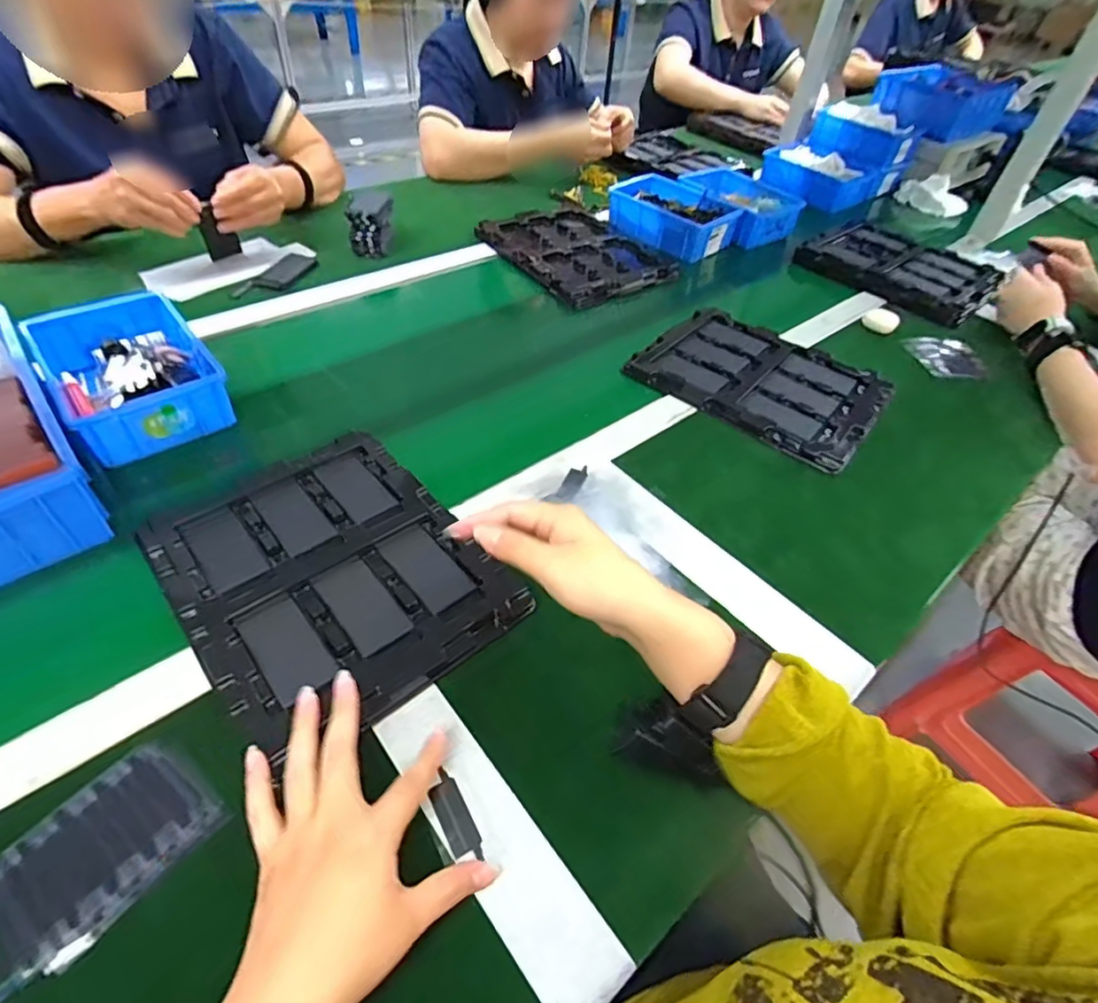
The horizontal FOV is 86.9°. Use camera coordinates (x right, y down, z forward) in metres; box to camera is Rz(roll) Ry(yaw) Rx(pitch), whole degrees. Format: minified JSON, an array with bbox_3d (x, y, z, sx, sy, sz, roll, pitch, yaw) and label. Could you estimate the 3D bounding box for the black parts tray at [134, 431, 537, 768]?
[{"bbox_3d":[-0.181,0.052,0.477,0.215,0.015,0.270,-30,58,-29],"label":"black parts tray"}]

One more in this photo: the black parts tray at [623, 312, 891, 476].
[{"bbox_3d":[0.264,-0.156,0.726,0.276,0.016,0.220,33,52,22],"label":"black parts tray"}]

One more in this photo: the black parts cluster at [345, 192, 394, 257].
[{"bbox_3d":[-0.268,-0.422,0.876,0.057,0.061,0.083,8,47,0],"label":"black parts cluster"}]

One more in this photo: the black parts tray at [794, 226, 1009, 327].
[{"bbox_3d":[0.580,-0.395,0.962,0.282,0.052,0.222,37,54,25],"label":"black parts tray"}]

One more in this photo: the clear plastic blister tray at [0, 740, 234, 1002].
[{"bbox_3d":[-0.263,0.206,0.338,0.079,0.012,0.114,30,51,19],"label":"clear plastic blister tray"}]

